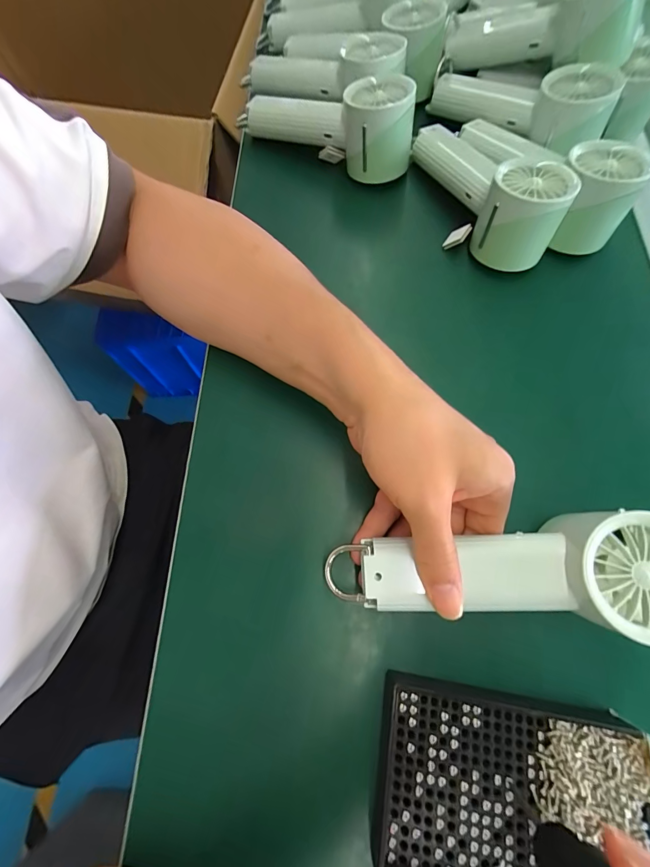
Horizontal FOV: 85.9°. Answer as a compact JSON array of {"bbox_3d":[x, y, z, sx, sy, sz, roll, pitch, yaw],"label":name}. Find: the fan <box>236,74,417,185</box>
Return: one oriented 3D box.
[{"bbox_3d":[-0.004,-0.312,0.337,0.189,0.058,0.061,30,74,11],"label":"fan"}]

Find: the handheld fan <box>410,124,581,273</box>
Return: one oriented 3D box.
[{"bbox_3d":[0.141,-0.224,0.303,0.059,0.055,0.172,-19,71,-5],"label":"handheld fan"}]

